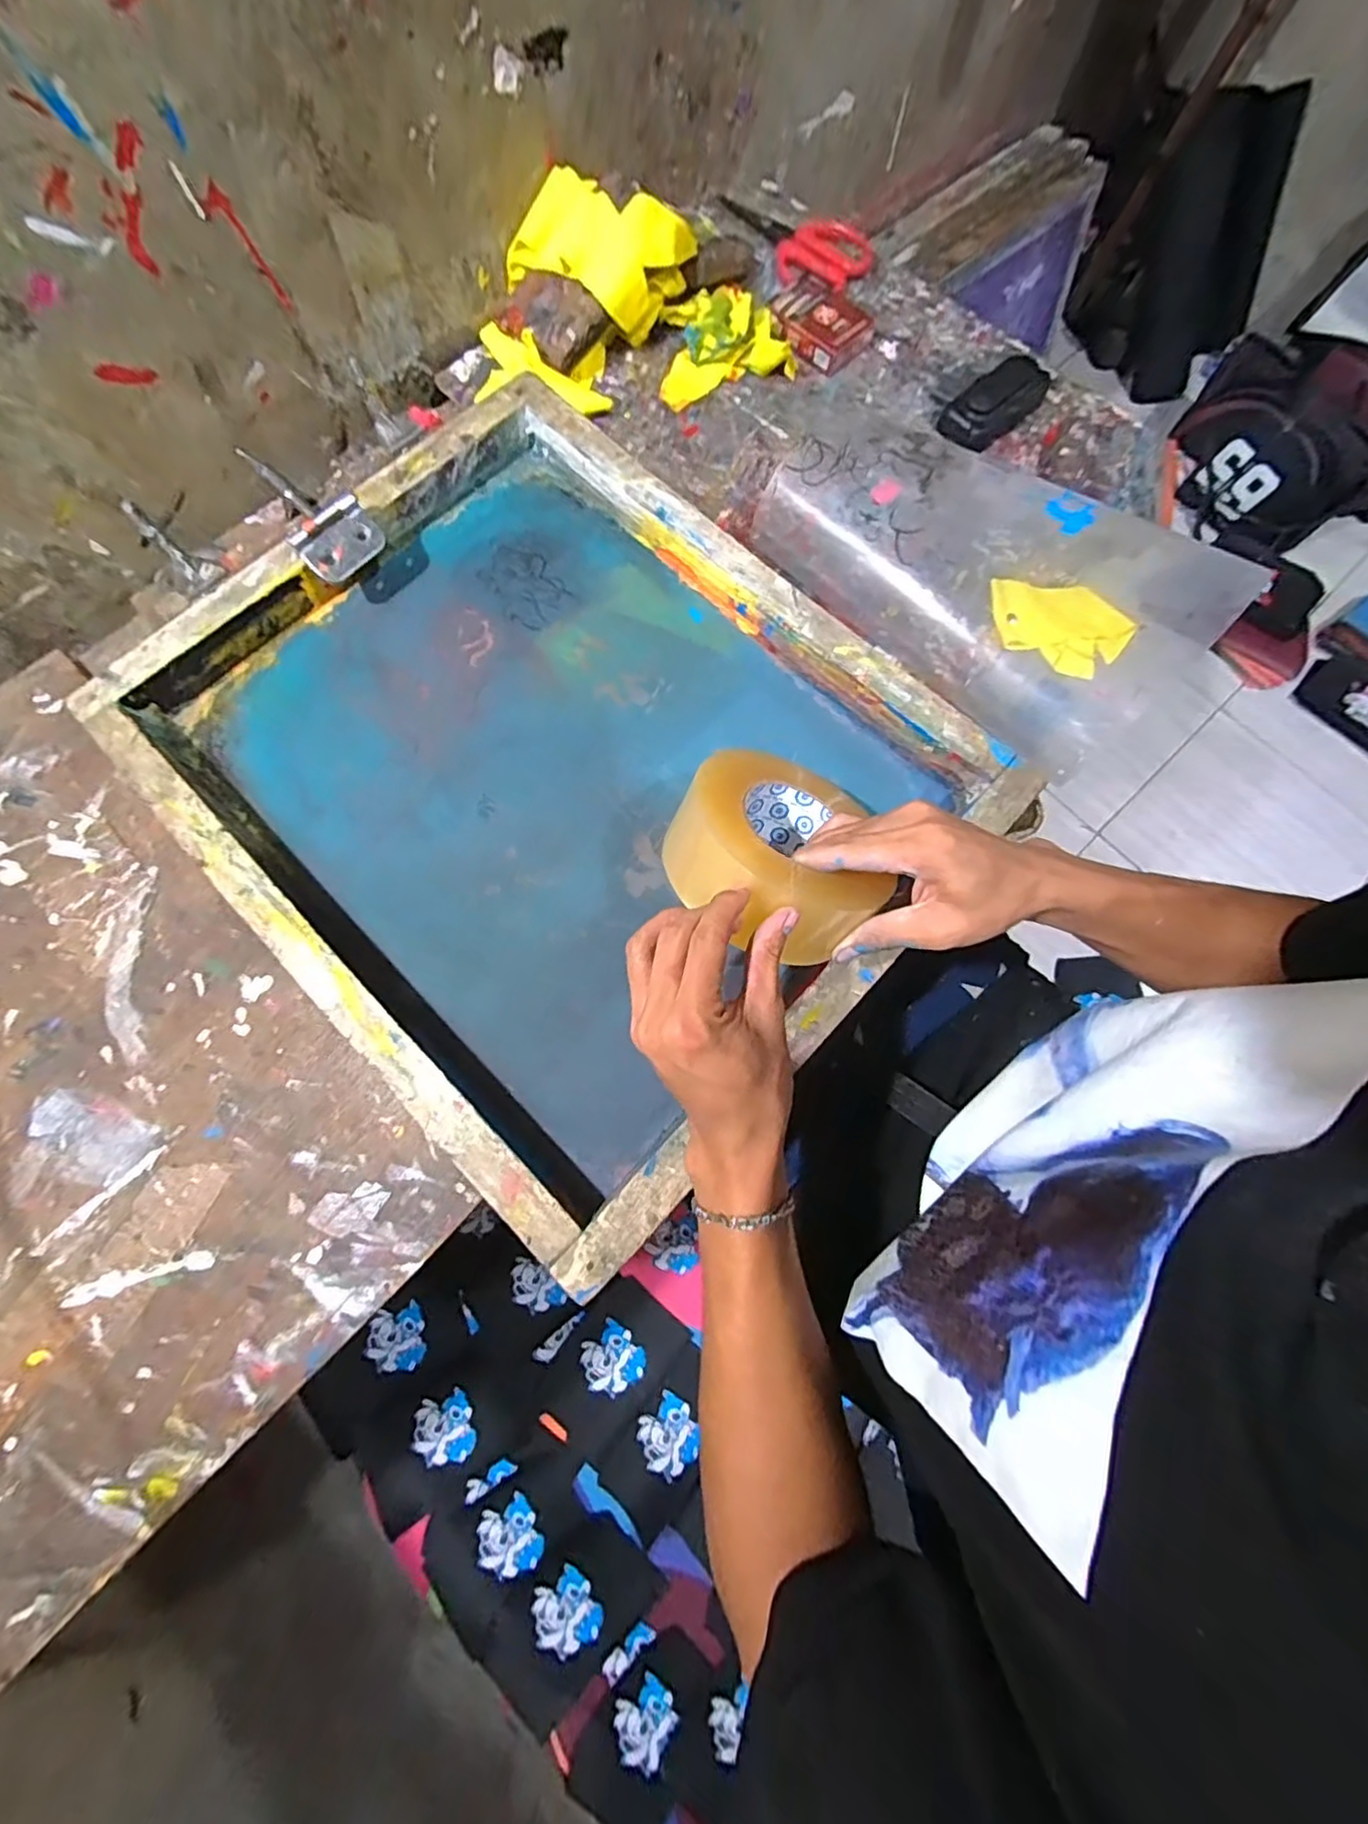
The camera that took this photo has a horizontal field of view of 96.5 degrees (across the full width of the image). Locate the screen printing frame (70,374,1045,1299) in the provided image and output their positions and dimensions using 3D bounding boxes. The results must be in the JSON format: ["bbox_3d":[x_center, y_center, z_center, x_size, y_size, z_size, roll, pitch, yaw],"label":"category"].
[{"bbox_3d":[-0.093,-0.115,0.460,0.458,0.048,0.552,-44,81,-10],"label":"screen printing frame"}]

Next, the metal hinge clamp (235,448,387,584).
[{"bbox_3d":[-0.299,-0.317,0.482,0.119,0.026,0.059,42,80,9],"label":"metal hinge clamp"}]

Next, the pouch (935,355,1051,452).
[{"bbox_3d":[0.282,-0.465,0.562,0.119,0.027,0.052,-43,81,-10],"label":"pouch"}]

